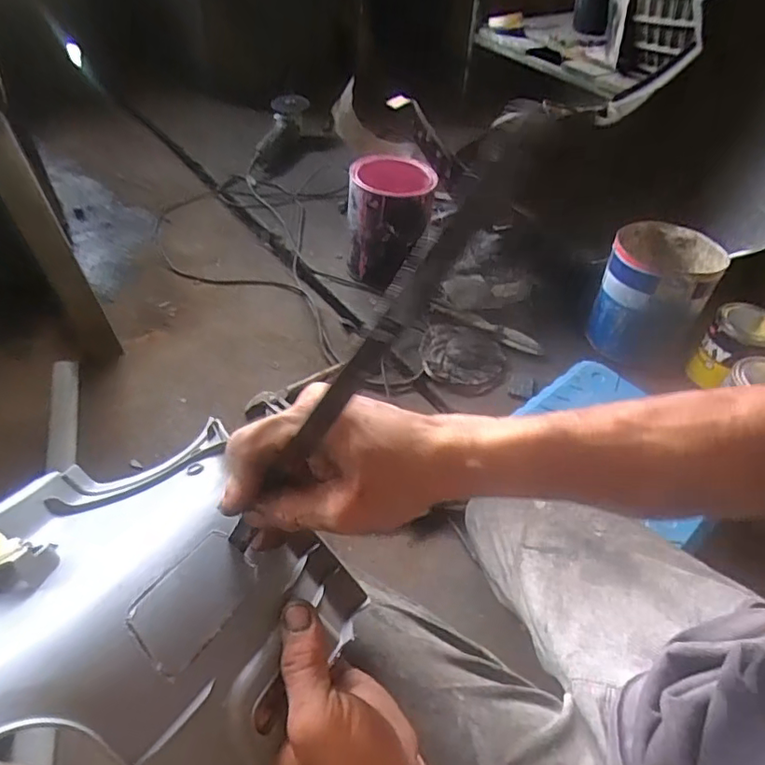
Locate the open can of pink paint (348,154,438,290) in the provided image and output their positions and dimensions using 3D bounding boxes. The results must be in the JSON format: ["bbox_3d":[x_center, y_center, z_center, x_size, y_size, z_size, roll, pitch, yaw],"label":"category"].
[{"bbox_3d":[0.014,-0.316,1.091,0.151,0.210,0.170,6,48,3],"label":"open can of pink paint"}]

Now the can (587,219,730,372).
[{"bbox_3d":[0.462,-0.142,0.963,0.164,0.219,0.160,1,48,-1],"label":"can"}]

